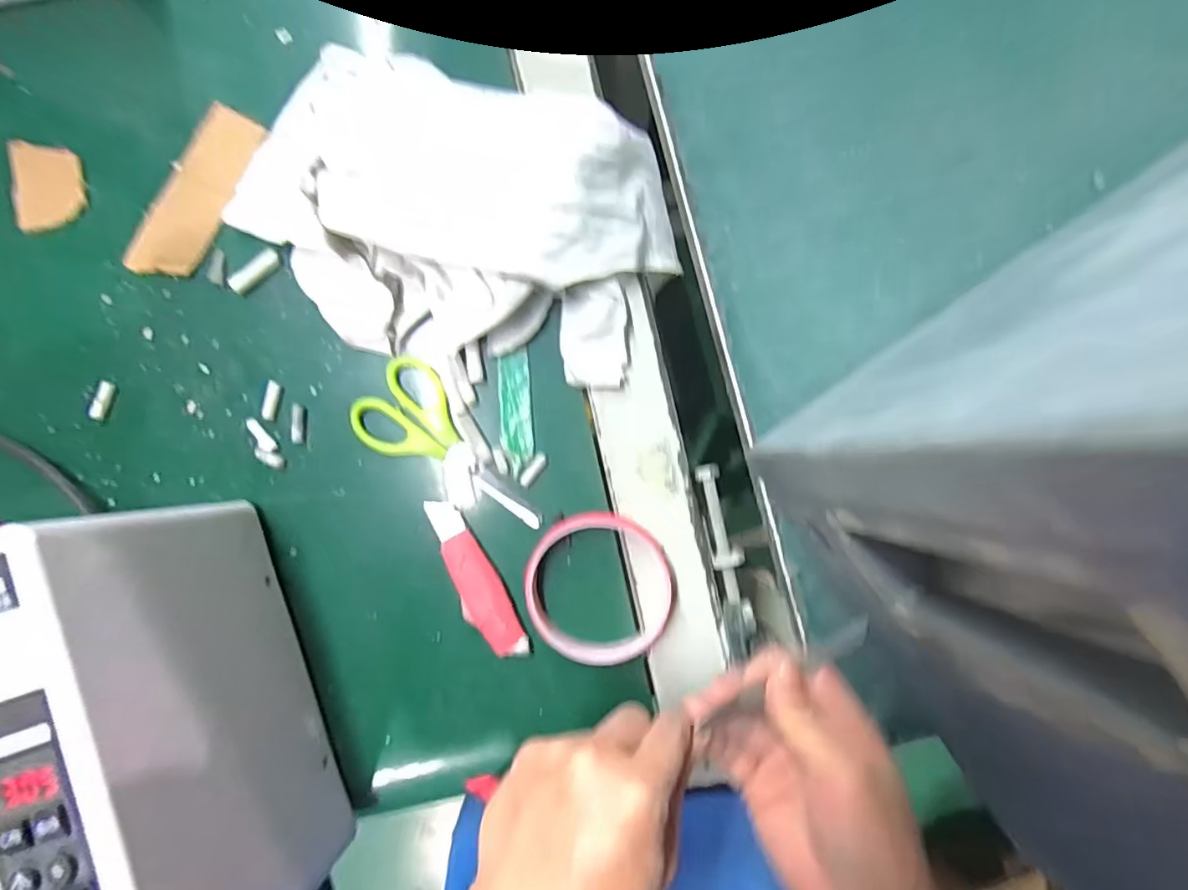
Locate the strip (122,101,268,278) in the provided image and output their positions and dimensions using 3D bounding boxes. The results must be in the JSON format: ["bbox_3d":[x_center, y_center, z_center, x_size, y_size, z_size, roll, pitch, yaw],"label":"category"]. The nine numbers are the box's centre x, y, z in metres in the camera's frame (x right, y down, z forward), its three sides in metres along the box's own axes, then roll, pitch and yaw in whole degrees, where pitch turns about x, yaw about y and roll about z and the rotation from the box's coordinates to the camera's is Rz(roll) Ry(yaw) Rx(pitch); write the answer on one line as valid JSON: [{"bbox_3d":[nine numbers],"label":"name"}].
[{"bbox_3d":[-0.249,-0.156,0.368,0.045,0.006,0.115,30,88,1],"label":"strip"}]

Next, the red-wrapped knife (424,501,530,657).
[{"bbox_3d":[-0.071,0.080,0.355,0.026,0.012,0.101,-27,88,-1],"label":"red-wrapped knife"}]

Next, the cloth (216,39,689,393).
[{"bbox_3d":[-0.071,-0.127,0.331,0.232,0.069,0.154,10,89,2],"label":"cloth"}]

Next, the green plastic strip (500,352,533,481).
[{"bbox_3d":[-0.047,-0.020,0.360,0.019,0.004,0.074,-1,87,0],"label":"green plastic strip"}]

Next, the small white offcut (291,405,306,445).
[{"bbox_3d":[-0.181,-0.013,0.360,0.007,0.004,0.023,3,87,0],"label":"small white offcut"}]

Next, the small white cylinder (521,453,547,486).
[{"bbox_3d":[-0.037,0.015,0.358,0.008,0.004,0.022,39,88,1],"label":"small white cylinder"}]

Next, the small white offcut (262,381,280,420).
[{"bbox_3d":[-0.197,-0.027,0.359,0.009,0.004,0.024,14,87,0],"label":"small white offcut"}]

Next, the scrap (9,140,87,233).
[{"bbox_3d":[-0.345,-0.163,0.370,0.041,0.005,0.053,-10,96,-8],"label":"scrap"}]

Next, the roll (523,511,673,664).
[{"bbox_3d":[0.004,0.084,0.350,0.086,0.019,0.085,0,87,0],"label":"roll"}]

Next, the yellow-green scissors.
[{"bbox_3d":[-0.085,0.005,0.360,0.130,0.004,0.058,39,88,1],"label":"yellow-green scissors"}]

